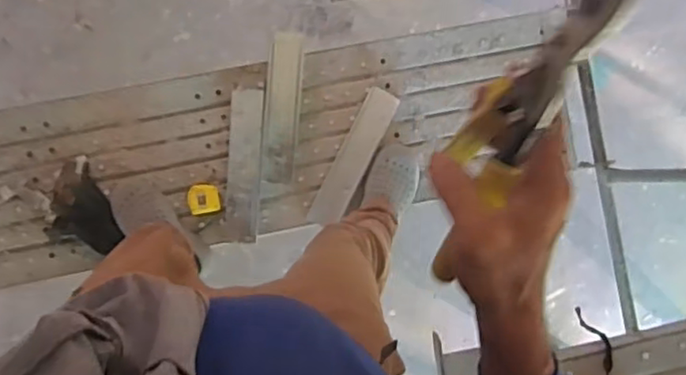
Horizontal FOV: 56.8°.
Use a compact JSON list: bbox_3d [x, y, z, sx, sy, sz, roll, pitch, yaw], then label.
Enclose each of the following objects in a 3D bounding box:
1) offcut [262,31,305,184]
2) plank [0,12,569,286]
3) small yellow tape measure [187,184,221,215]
[{"bbox_3d":[-0.149,-0.194,1.549,0.089,0.021,0.359,7,97,14],"label":"offcut"},{"bbox_3d":[-0.292,-0.110,1.537,1.720,0.079,0.443,-14,93,-5],"label":"plank"},{"bbox_3d":[-0.334,0.027,1.525,0.075,0.033,0.070,0,92,-6],"label":"small yellow tape measure"}]

